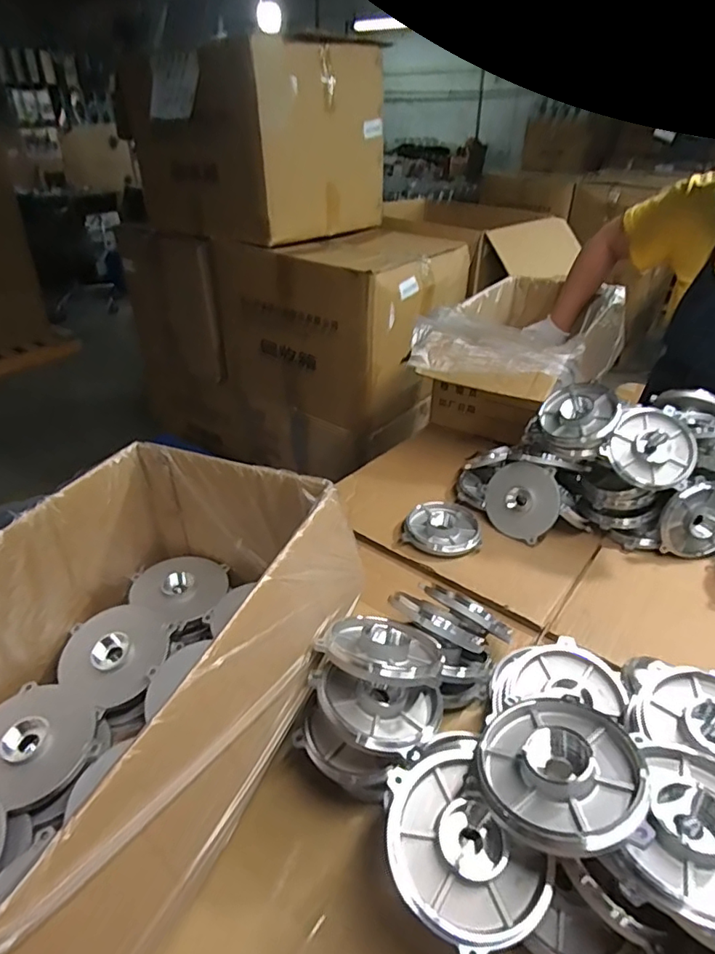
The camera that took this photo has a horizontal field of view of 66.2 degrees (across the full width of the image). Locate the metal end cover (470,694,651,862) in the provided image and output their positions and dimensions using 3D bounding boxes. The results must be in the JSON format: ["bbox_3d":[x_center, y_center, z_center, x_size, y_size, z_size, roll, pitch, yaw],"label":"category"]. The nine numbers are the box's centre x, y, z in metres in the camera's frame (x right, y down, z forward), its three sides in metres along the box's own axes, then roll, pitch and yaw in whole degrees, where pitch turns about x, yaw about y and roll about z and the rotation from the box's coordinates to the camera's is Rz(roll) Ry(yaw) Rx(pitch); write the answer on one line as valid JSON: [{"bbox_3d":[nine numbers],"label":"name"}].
[{"bbox_3d":[0.145,0.203,0.394,0.110,0.044,0.110,-1,28,23],"label":"metal end cover"}]

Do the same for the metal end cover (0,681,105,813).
[{"bbox_3d":[-0.299,0.239,0.501,0.108,0.020,0.099,12,35,16],"label":"metal end cover"}]

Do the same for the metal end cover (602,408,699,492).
[{"bbox_3d":[0.406,-0.044,0.755,0.113,0.023,0.119,26,79,9],"label":"metal end cover"}]

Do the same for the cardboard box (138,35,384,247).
[{"bbox_3d":[-0.286,-0.985,1.648,0.502,0.459,0.548,29,43,35],"label":"cardboard box"}]

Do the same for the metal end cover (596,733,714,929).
[{"bbox_3d":[0.227,0.227,0.359,0.108,0.033,0.110,12,35,15],"label":"metal end cover"}]

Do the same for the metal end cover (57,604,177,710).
[{"bbox_3d":[-0.256,0.183,0.584,0.116,0.020,0.108,18,37,23],"label":"metal end cover"}]

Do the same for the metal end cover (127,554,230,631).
[{"bbox_3d":[-0.214,0.130,0.669,0.120,0.021,0.106,25,41,31],"label":"metal end cover"}]

